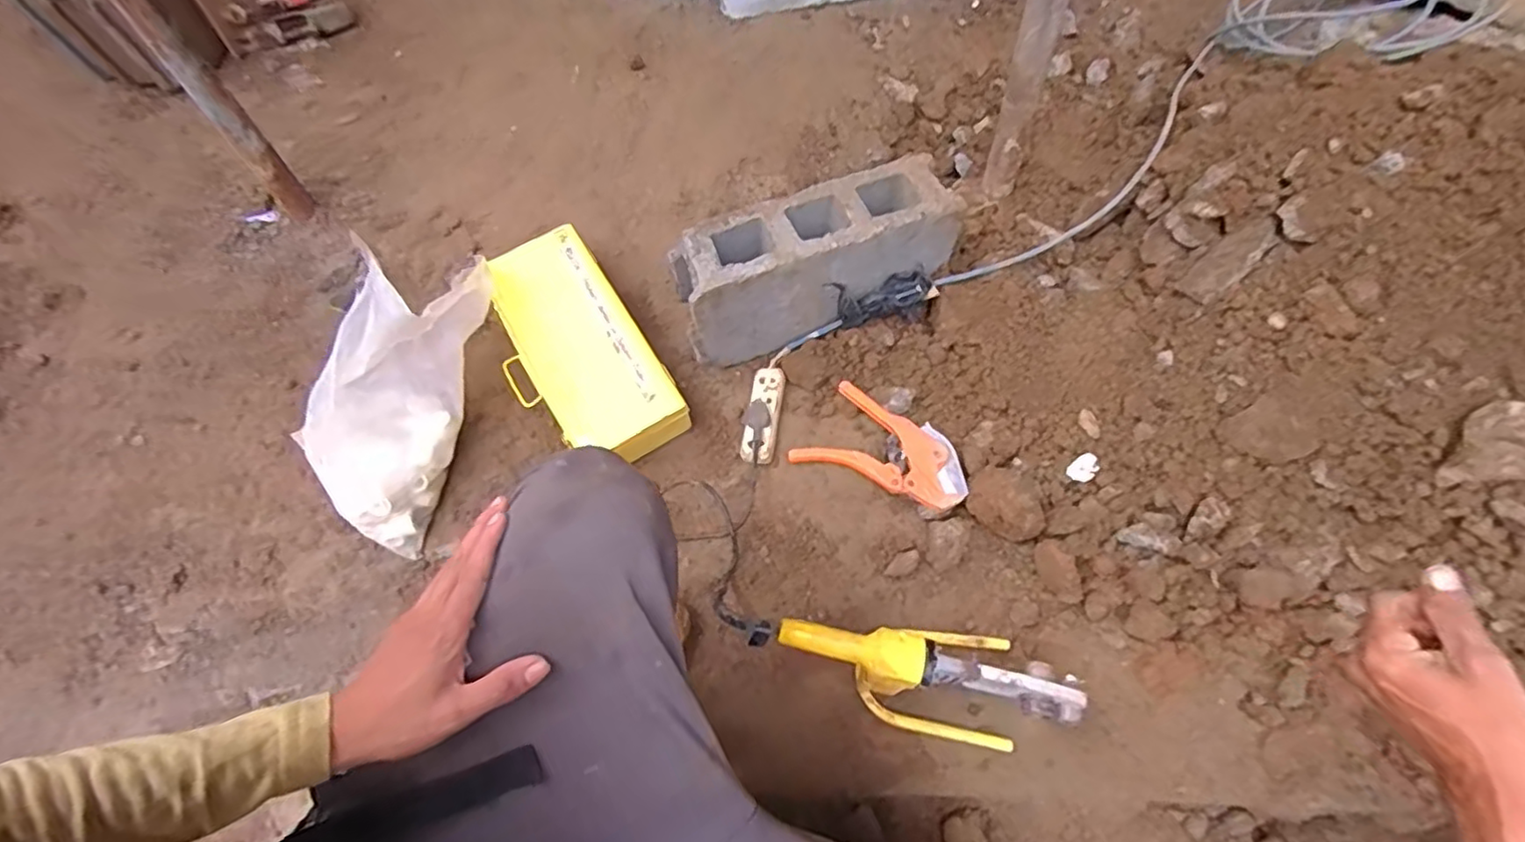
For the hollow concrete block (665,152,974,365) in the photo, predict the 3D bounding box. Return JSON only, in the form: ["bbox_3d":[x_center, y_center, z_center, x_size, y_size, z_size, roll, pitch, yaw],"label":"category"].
[{"bbox_3d":[0.074,-0.225,0.936,0.390,0.170,0.114,-20,57,-9],"label":"hollow concrete block"}]

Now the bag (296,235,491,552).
[{"bbox_3d":[-0.477,-0.019,0.863,0.133,0.376,0.171,31,20,23],"label":"bag"}]

